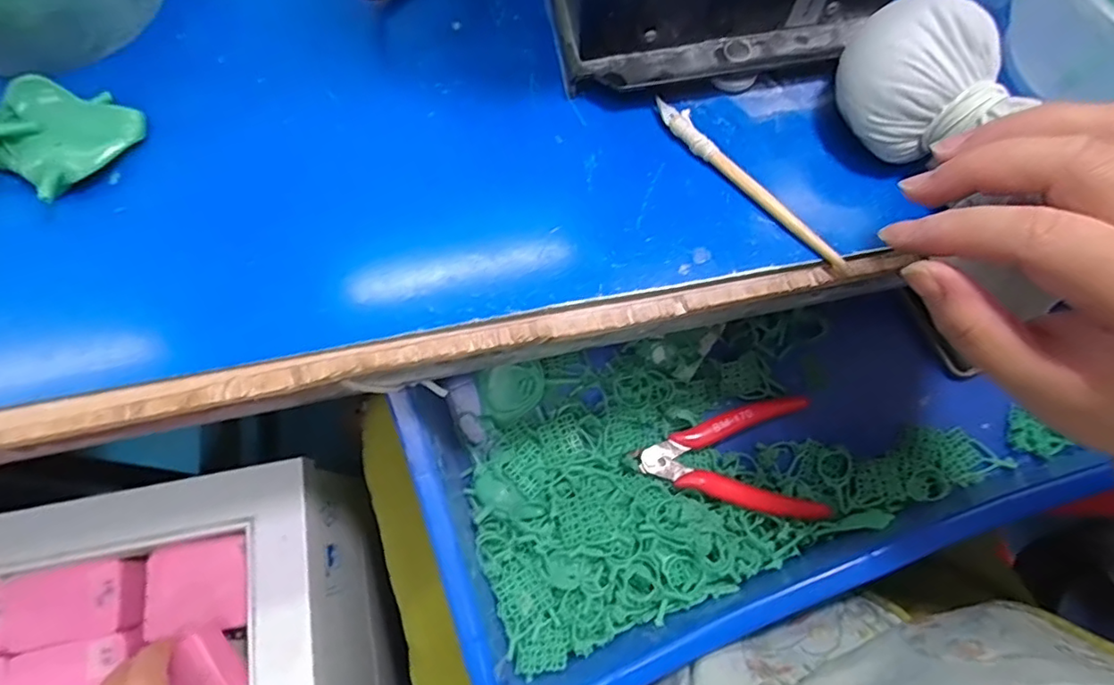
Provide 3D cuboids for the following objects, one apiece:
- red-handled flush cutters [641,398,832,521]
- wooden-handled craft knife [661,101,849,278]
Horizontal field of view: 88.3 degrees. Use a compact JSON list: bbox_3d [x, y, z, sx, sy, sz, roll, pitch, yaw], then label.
[{"bbox_3d":[0.108,0.069,0.359,0.108,0.012,0.074,2,72,1],"label":"red-handled flush cutters"},{"bbox_3d":[0.086,-0.071,0.259,0.014,0.008,0.114,-36,75,-10],"label":"wooden-handled craft knife"}]

